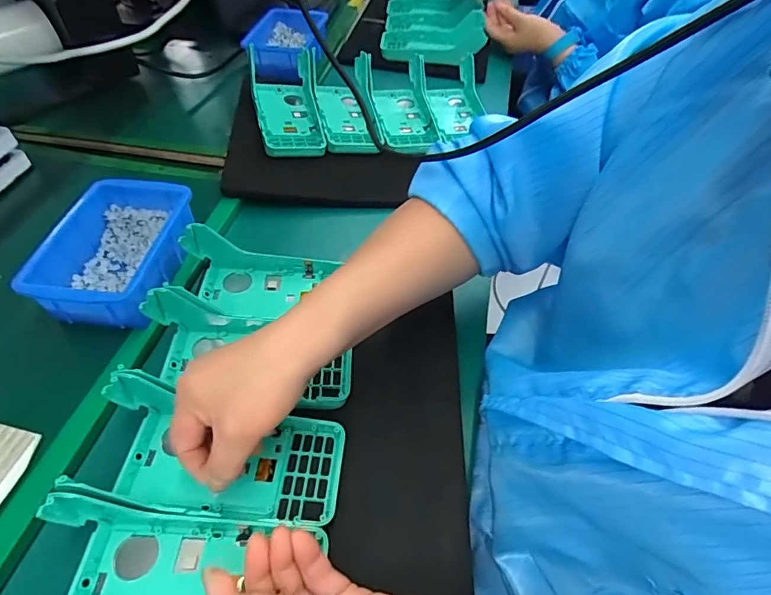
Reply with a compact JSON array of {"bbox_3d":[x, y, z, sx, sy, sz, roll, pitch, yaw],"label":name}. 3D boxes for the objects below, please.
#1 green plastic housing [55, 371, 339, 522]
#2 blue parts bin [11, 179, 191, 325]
[{"bbox_3d":[-0.117,0.113,0.323,0.173,0.053,0.082,13,49,-3],"label":"green plastic housing"},{"bbox_3d":[-0.247,-0.040,0.429,0.102,0.054,0.151,3,49,2],"label":"blue parts bin"}]

